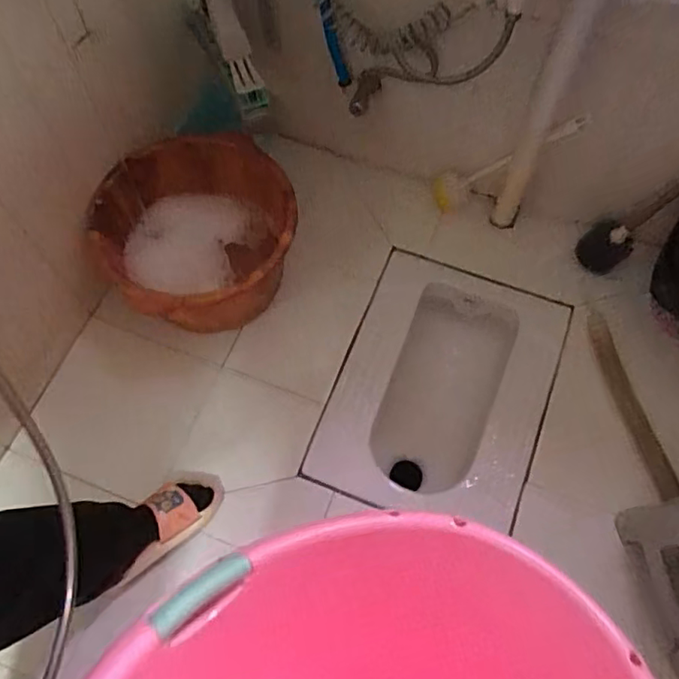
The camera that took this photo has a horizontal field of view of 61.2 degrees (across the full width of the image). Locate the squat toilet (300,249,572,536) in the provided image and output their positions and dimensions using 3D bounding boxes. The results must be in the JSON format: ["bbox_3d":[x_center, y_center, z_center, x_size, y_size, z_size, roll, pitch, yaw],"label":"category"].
[{"bbox_3d":[0.213,0.118,1.225,0.409,0.174,0.508,20,66,10],"label":"squat toilet"}]

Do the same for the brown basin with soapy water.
[{"bbox_3d":[-0.271,-0.198,1.155,0.363,0.232,0.341,0,64,0],"label":"brown basin with soapy water"}]

